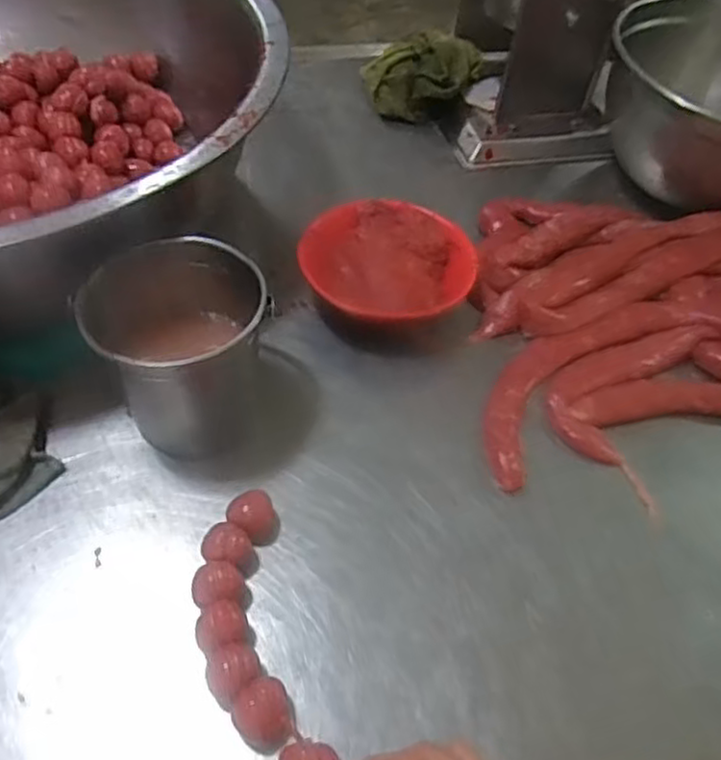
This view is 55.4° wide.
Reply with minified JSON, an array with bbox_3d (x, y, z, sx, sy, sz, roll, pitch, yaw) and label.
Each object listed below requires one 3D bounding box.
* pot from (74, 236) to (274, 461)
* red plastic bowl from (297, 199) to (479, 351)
[{"bbox_3d":[-0.138,-0.017,0.553,0.125,0.147,0.124,3,51,-3],"label":"pot"},{"bbox_3d":[0.024,-0.109,0.681,0.159,0.056,0.150,3,51,-3],"label":"red plastic bowl"}]

